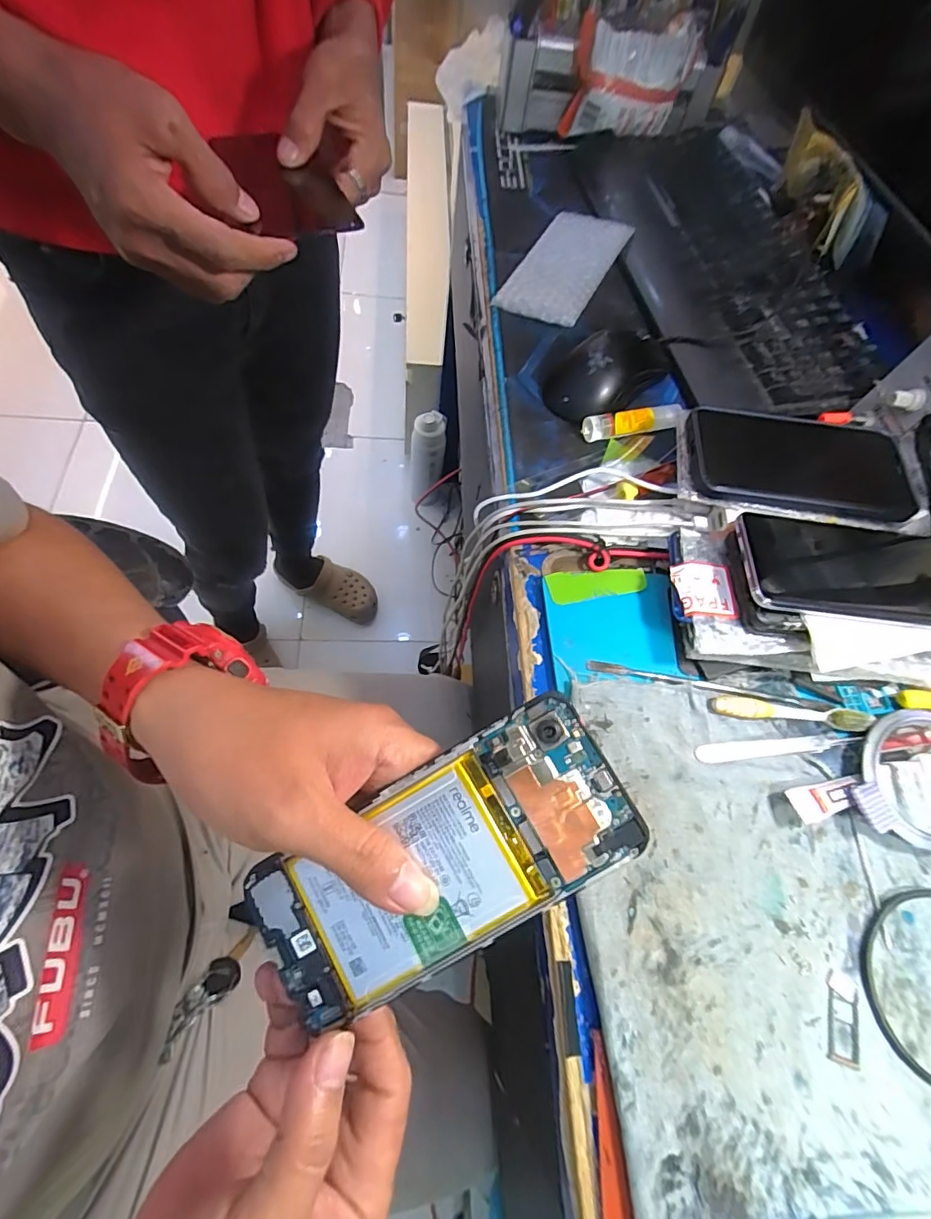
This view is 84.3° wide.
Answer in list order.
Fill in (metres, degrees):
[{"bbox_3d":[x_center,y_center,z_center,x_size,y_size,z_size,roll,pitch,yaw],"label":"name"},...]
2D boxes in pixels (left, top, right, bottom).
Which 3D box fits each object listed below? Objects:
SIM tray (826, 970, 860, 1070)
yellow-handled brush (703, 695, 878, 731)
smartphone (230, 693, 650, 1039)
[{"bbox_3d":[0.198,0.215,0.270,0.016,0.004,0.040,19,64,2],"label":"SIM tray"},{"bbox_3d":[0.210,0.067,0.333,0.101,0.008,0.013,9,64,-3],"label":"yellow-handled brush"},{"bbox_3d":[-0.011,0.101,0.205,0.155,0.004,0.068,-31,78,2],"label":"smartphone"}]

